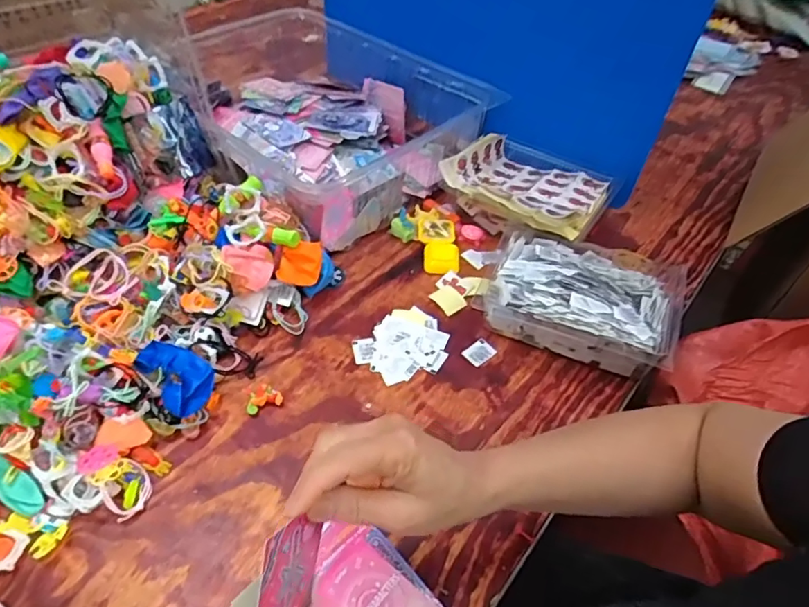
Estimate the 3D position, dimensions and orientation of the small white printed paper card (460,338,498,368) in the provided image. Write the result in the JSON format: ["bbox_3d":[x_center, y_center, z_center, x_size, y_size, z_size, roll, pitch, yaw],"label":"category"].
[{"bbox_3d":[0.084,0.053,0.604,0.033,0.004,0.026,-32,57,-27],"label":"small white printed paper card"}]

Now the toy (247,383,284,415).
[{"bbox_3d":[-0.142,0.093,0.547,0.036,0.013,0.025,-17,51,-18],"label":"toy"}]

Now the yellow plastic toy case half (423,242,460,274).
[{"bbox_3d":[0.048,-0.058,0.694,0.045,0.017,0.043,4,48,1],"label":"yellow plastic toy case half"}]

